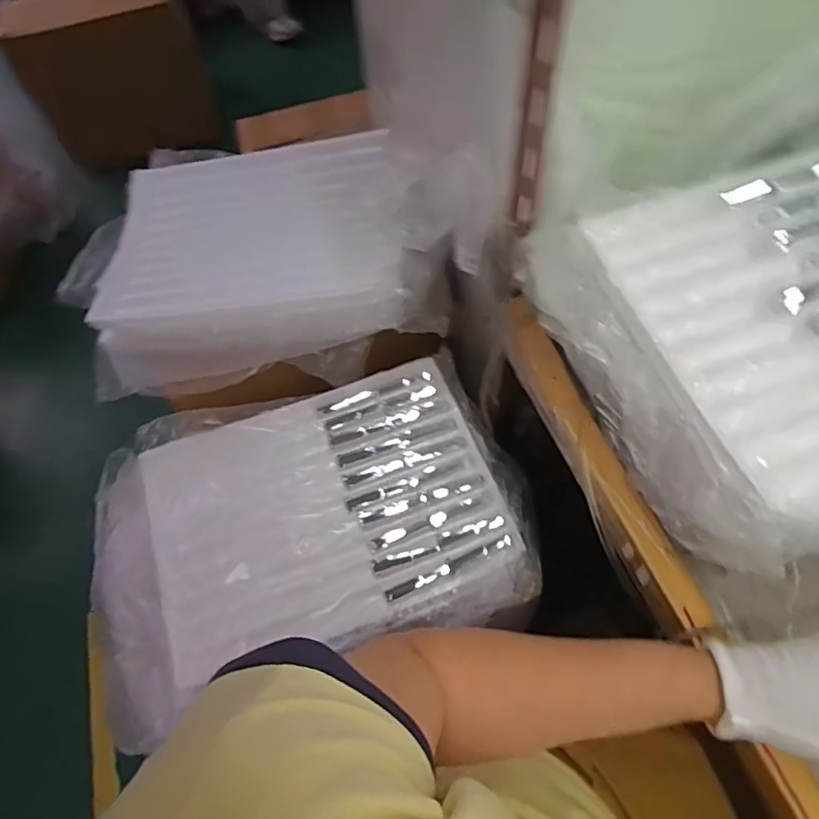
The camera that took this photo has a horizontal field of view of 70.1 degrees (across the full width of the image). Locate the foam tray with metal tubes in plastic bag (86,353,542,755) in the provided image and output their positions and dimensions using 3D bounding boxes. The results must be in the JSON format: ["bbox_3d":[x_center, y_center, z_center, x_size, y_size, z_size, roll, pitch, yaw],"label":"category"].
[{"bbox_3d":[-0.130,0.142,0.731,0.529,0.071,0.350,-14,60,-4],"label":"foam tray with metal tubes in plastic bag"}]

